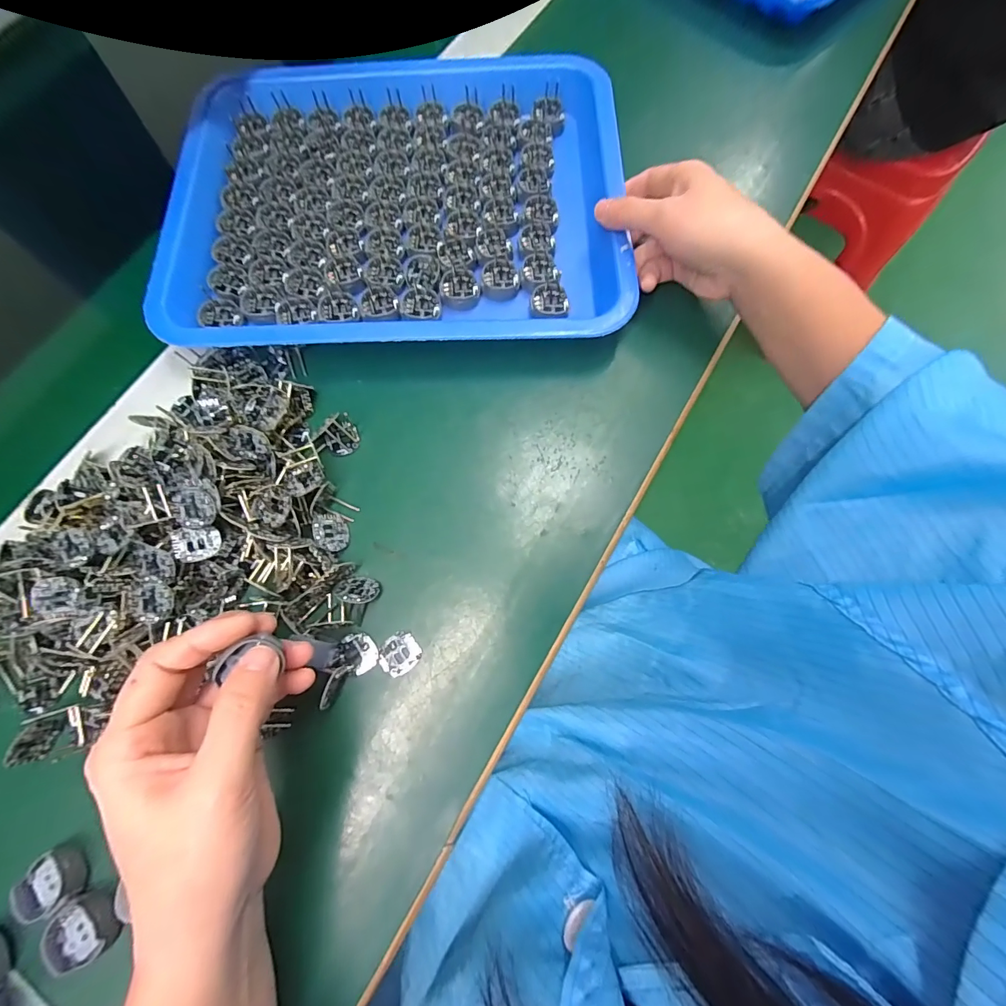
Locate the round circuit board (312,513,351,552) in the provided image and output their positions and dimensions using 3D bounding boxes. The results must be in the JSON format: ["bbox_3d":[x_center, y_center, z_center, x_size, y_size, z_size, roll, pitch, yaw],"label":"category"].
[{"bbox_3d":[-0.108,0.018,0.273,0.004,0.023,0.024,-25,77,40],"label":"round circuit board"}]

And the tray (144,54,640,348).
[{"bbox_3d":[-0.077,-0.229,0.330,0.327,0.034,0.250,-1,77,-1],"label":"tray"}]

